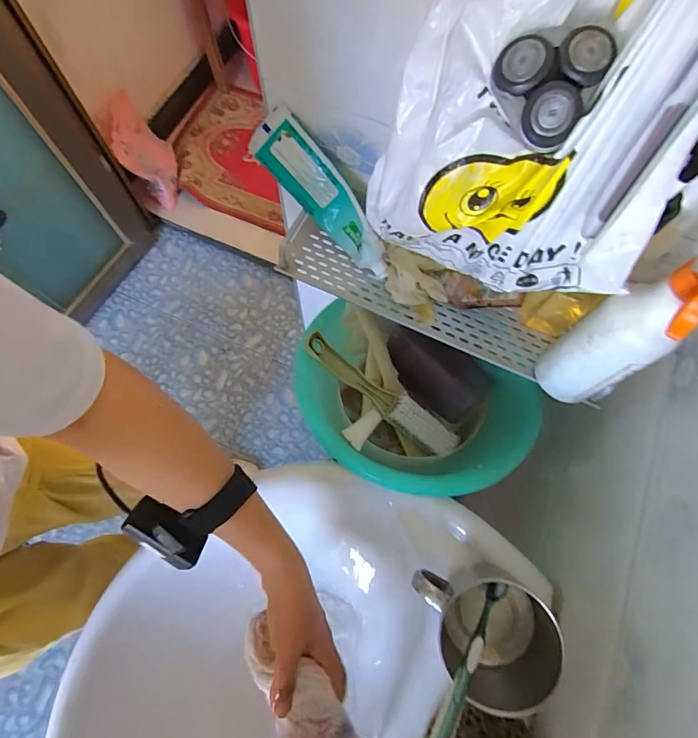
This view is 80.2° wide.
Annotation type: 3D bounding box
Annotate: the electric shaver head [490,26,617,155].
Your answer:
[{"bbox_3d":[0.105,-0.142,0.217,0.053,0.030,0.051,2,102,21],"label":"electric shaver head"}]

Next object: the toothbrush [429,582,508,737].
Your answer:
[{"bbox_3d":[0.093,0.241,0.332,0.013,0.017,0.167,41,43,12],"label":"toothbrush"}]

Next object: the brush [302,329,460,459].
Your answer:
[{"bbox_3d":[0.040,0.033,0.513,0.222,0.032,0.037,37,74,-4],"label":"brush"}]

